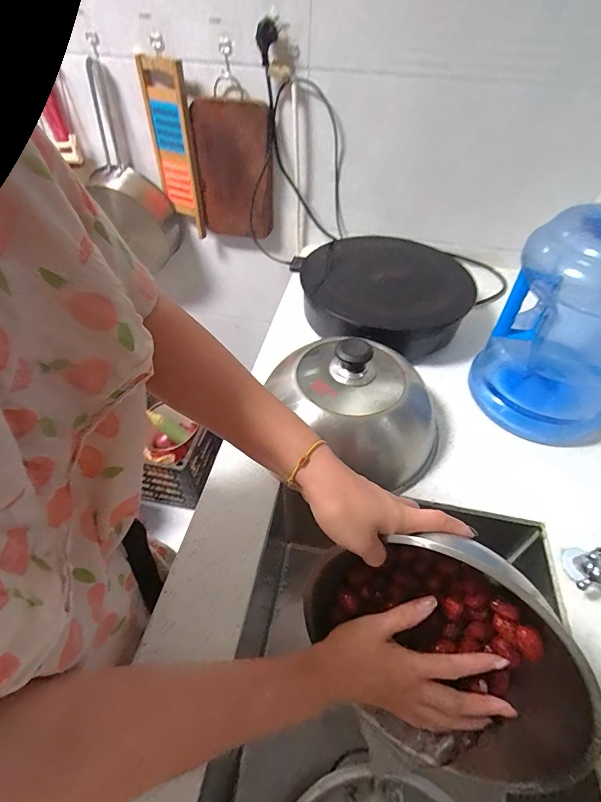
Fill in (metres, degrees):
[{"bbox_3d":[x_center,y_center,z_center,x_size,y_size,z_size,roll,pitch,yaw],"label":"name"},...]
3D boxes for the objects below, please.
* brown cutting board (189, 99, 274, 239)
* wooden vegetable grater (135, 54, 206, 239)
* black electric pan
[{"bbox_3d":[-0.150,-0.507,0.907,0.171,0.270,0.030,11,46,8],"label":"brown cutting board"},{"bbox_3d":[-0.278,-0.547,0.898,0.098,0.337,0.020,16,48,13],"label":"wooden vegetable grater"},{"bbox_3d":[0.166,-0.204,0.779,0.320,0.100,0.353,-16,50,-16],"label":"black electric pan"}]

